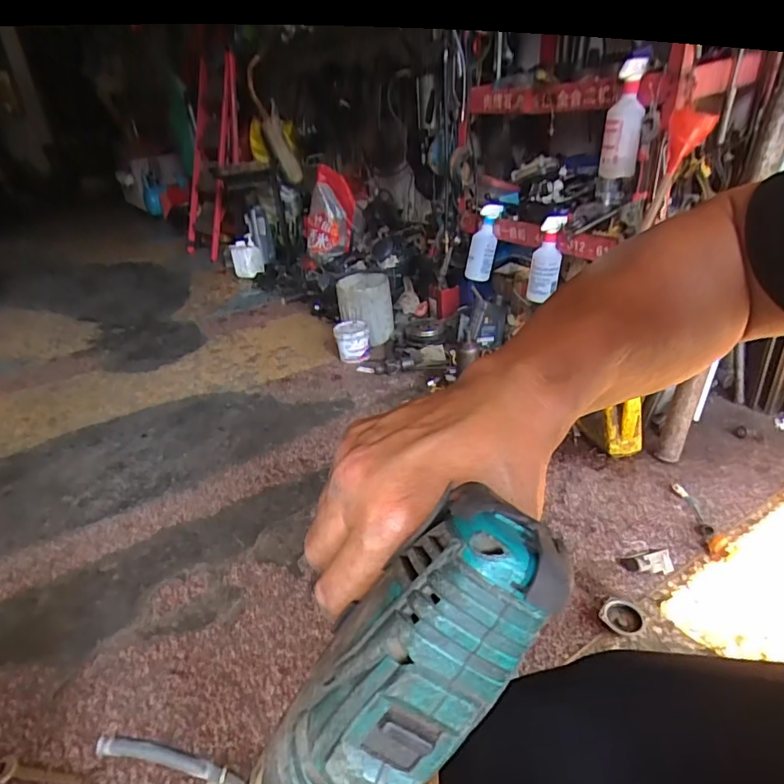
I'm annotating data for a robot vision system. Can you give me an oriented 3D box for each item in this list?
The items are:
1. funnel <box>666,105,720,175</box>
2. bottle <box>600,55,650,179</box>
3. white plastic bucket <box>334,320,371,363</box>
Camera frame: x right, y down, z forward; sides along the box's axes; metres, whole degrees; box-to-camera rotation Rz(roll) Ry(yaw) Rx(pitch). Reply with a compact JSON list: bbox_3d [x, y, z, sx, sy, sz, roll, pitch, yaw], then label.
[{"bbox_3d":[0.585,-0.499,1.030,0.082,0.119,0.071,9,31,24],"label":"funnel"},{"bbox_3d":[0.493,-0.584,1.117,0.075,0.234,0.073,-2,22,-13],"label":"bottle"},{"bbox_3d":[-0.134,-0.172,1.748,0.112,0.110,0.136,-8,30,-7],"label":"white plastic bucket"}]

